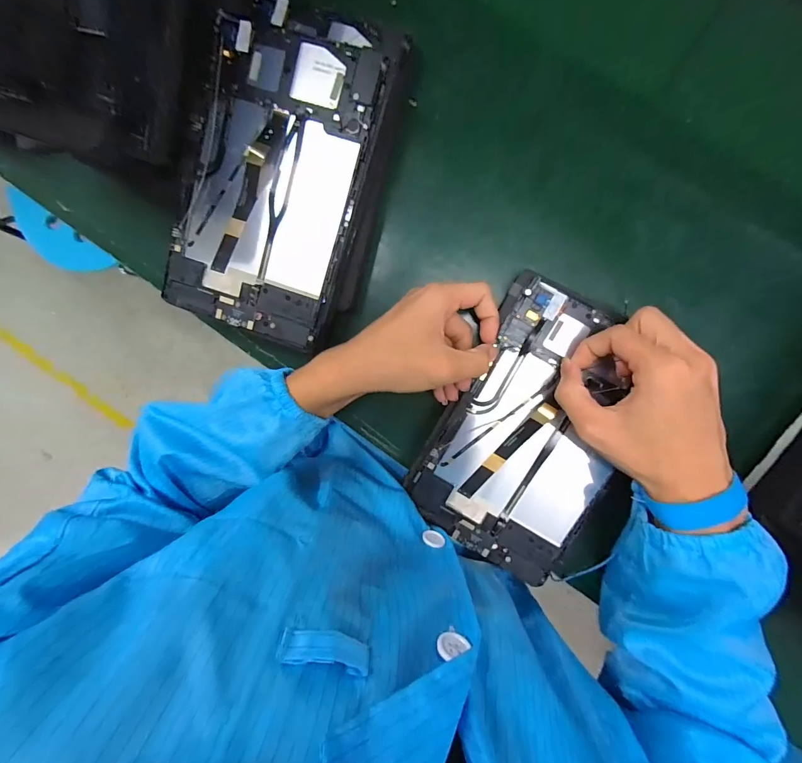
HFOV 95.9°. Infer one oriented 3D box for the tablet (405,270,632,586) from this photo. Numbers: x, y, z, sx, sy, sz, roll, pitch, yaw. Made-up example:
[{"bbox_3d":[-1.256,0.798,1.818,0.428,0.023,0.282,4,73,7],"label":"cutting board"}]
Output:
[{"bbox_3d":[0.116,0.045,0.323,0.154,0.014,0.242,27,98,5],"label":"tablet"}]

